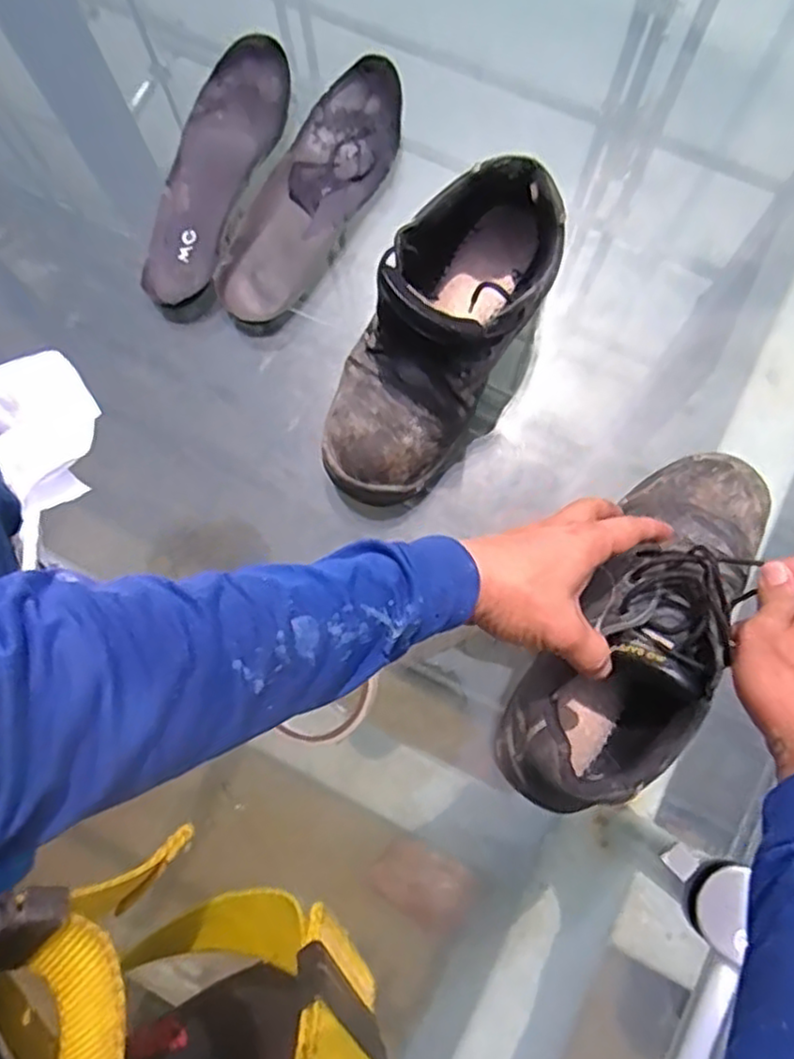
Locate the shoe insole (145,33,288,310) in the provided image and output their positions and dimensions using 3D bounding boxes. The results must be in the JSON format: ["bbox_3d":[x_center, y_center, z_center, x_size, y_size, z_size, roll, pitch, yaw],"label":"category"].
[{"bbox_3d":[-0.164,-0.316,0.620,0.079,0.026,0.250,22,78,5],"label":"shoe insole"}]

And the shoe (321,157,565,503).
[{"bbox_3d":[0.034,-0.147,0.532,0.109,0.127,0.266,26,79,6],"label":"shoe"}]

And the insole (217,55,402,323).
[{"bbox_3d":[-0.069,-0.289,0.606,0.081,0.023,0.248,26,79,6],"label":"insole"}]

